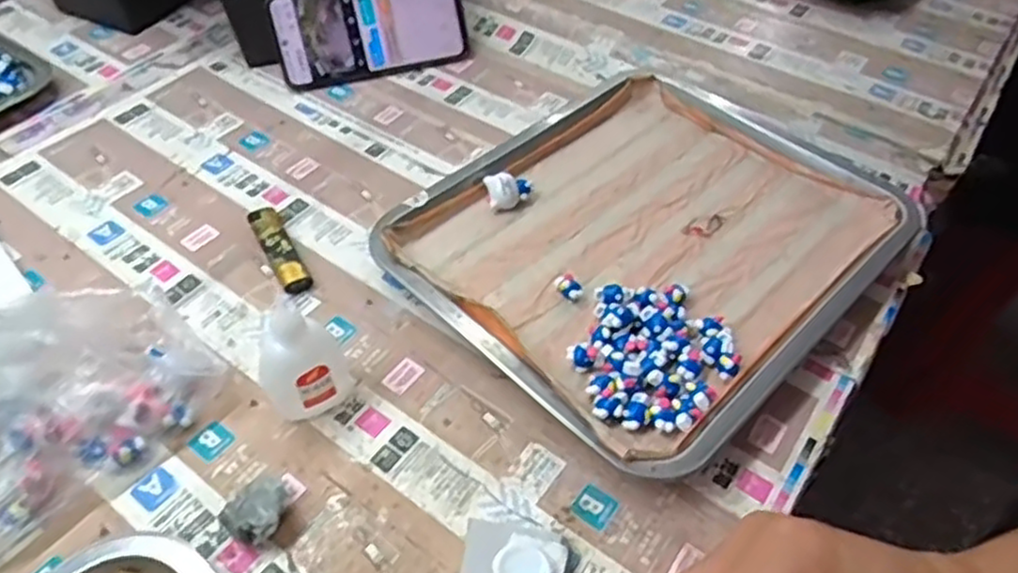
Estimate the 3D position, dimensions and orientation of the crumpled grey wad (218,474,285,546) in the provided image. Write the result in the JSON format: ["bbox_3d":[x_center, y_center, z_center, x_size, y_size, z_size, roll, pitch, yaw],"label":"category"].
[{"bbox_3d":[-0.127,0.113,0.362,0.032,0.019,0.031,0,48,0],"label":"crumpled grey wad"}]

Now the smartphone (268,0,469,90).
[{"bbox_3d":[-0.121,-0.228,0.632,0.165,0.080,0.010,-14,19,-14],"label":"smartphone"}]

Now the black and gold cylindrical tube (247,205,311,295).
[{"bbox_3d":[-0.158,-0.027,0.494,0.021,0.014,0.081,-24,52,-20],"label":"black and gold cylindrical tube"}]

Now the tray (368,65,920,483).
[{"bbox_3d":[0.088,-0.043,0.502,0.304,0.027,0.281,-36,58,-28],"label":"tray"}]

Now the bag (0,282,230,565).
[{"bbox_3d":[-0.248,0.033,0.361,0.100,0.129,0.147,35,57,27],"label":"bag"}]

